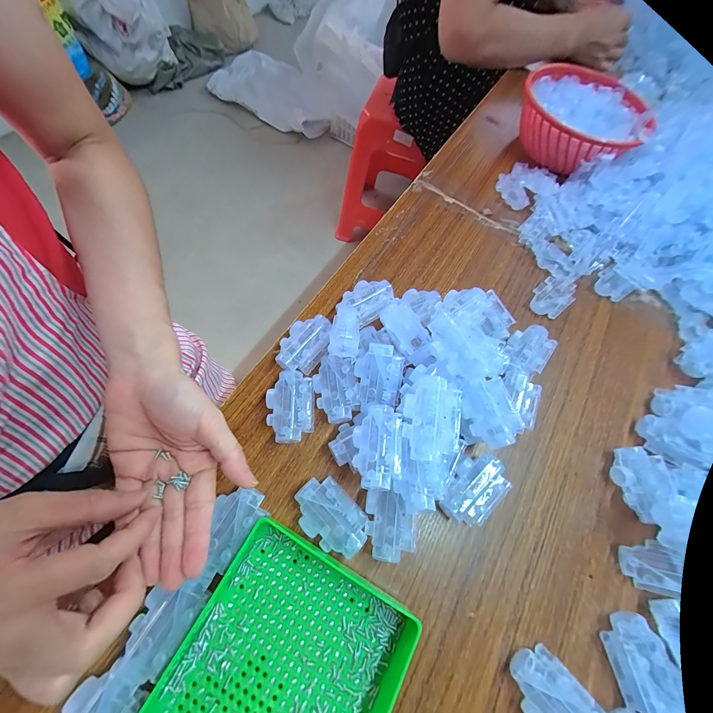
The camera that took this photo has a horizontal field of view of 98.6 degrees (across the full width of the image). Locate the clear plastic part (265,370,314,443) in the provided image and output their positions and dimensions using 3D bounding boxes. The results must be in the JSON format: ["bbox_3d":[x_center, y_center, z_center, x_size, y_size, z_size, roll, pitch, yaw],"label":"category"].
[{"bbox_3d":[-0.067,0.051,0.310,0.046,0.027,0.069,-1,67,-5],"label":"clear plastic part"}]

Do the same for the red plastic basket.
[{"bbox_3d":[0.371,-0.392,0.515,0.190,0.085,0.227,35,69,10],"label":"red plastic basket"}]

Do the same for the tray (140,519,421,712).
[{"bbox_3d":[-0.072,0.271,0.211,0.160,0.037,0.246,29,68,8],"label":"tray"}]

